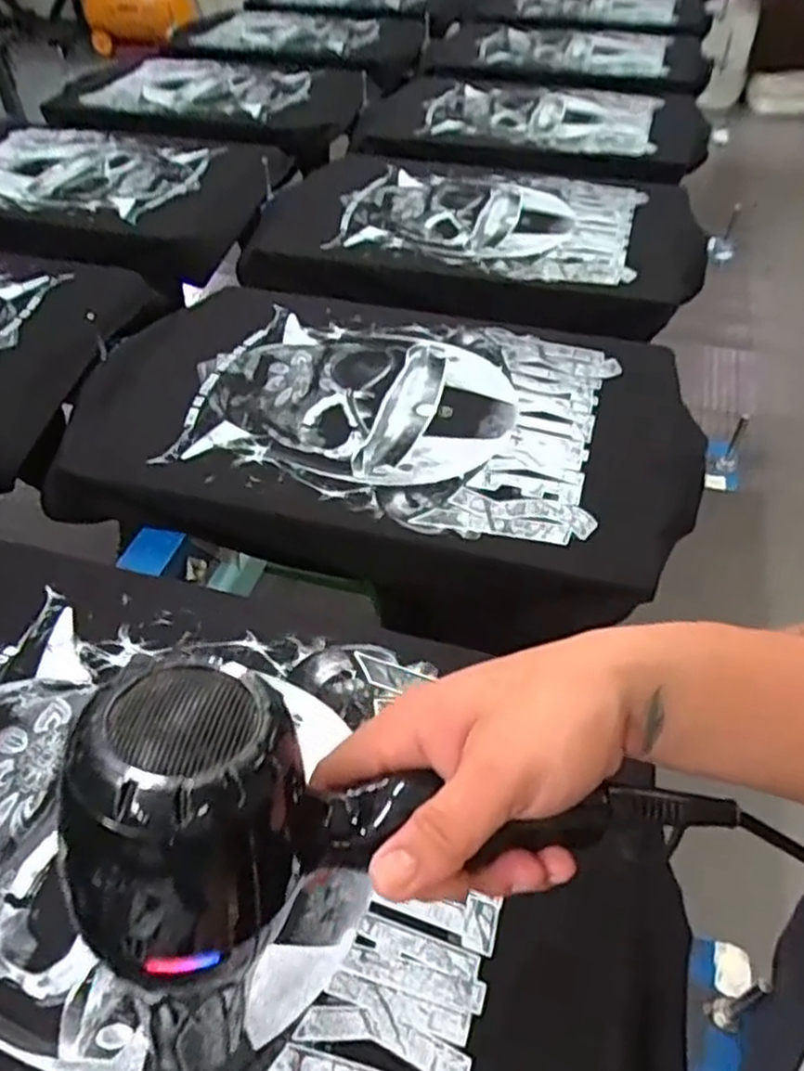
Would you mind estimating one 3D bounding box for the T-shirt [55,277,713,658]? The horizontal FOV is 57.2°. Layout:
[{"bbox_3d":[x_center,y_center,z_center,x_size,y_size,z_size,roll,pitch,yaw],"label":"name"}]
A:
[{"bbox_3d":[-0.021,-0.123,0.854,0.682,0.080,0.400,11,49,10],"label":"T-shirt"}]

